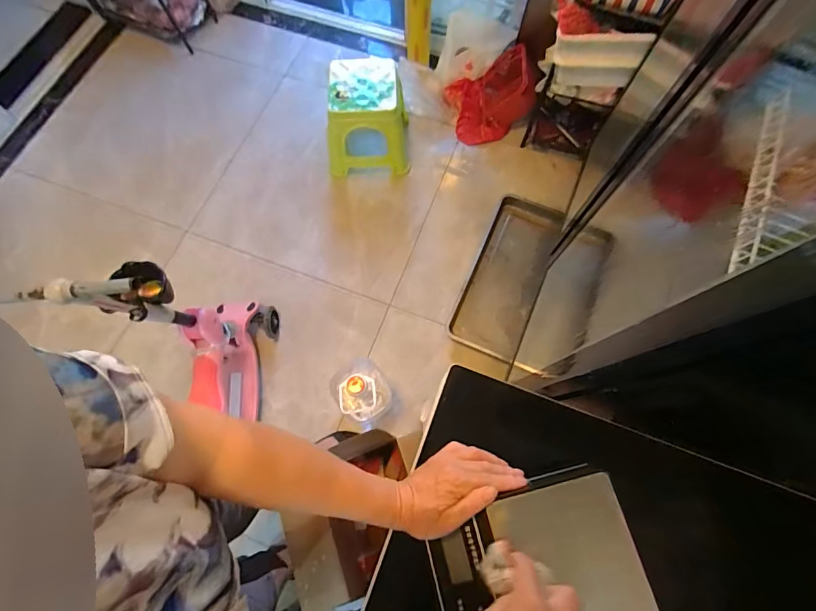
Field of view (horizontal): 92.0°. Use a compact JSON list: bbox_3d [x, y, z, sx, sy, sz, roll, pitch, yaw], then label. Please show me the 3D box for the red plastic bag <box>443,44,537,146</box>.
[{"bbox_3d":[0.308,-0.778,1.473,0.271,0.205,0.251,-15,72,-4],"label":"red plastic bag"}]

